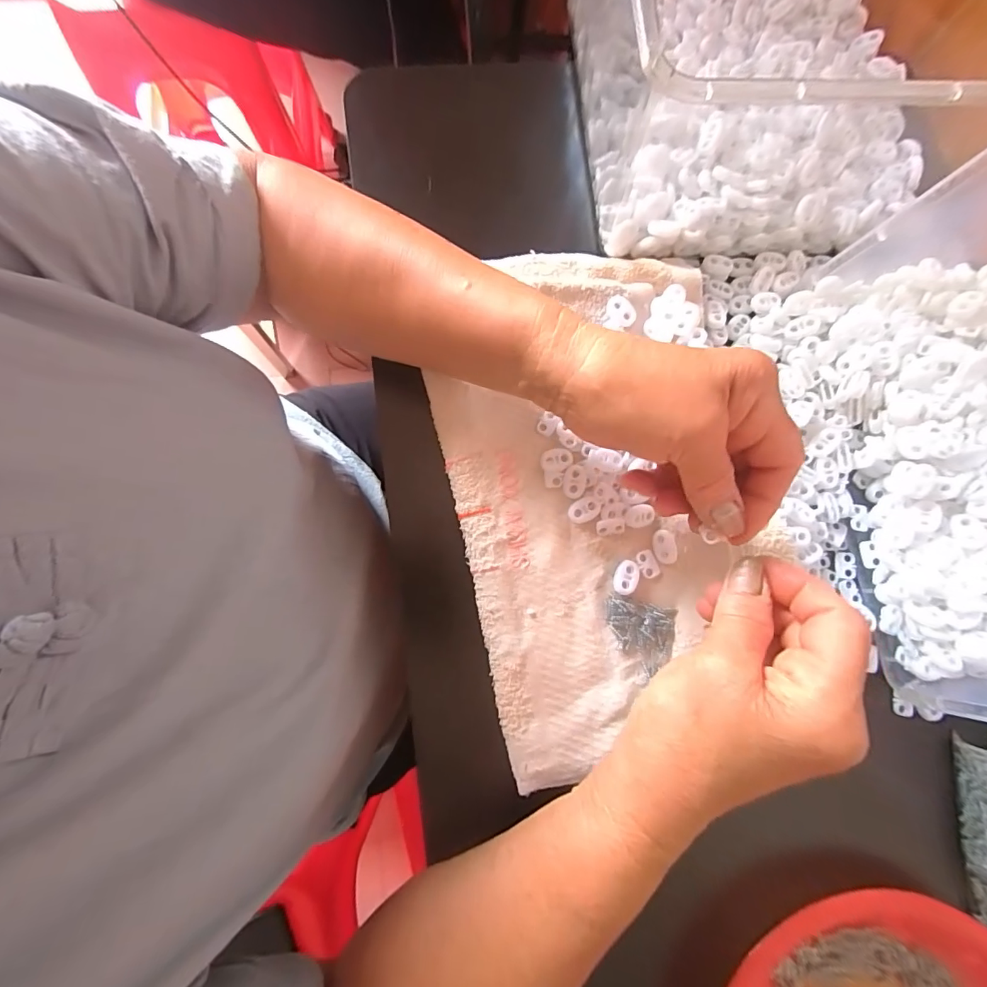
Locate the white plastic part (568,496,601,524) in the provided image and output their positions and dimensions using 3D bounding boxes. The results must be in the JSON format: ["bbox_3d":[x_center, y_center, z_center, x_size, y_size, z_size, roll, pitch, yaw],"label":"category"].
[{"bbox_3d":[0.060,0.011,0.301,0.022,0.005,0.015,-16,81,-7],"label":"white plastic part"}]

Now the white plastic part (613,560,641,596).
[{"bbox_3d":[0.086,0.054,0.297,0.015,0.005,0.022,23,79,0],"label":"white plastic part"}]

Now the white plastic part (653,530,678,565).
[{"bbox_3d":[0.113,0.035,0.299,0.012,0.004,0.022,-14,81,-6],"label":"white plastic part"}]

